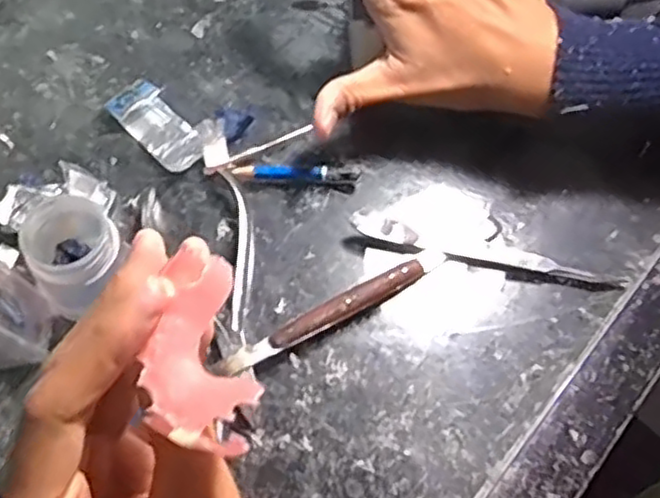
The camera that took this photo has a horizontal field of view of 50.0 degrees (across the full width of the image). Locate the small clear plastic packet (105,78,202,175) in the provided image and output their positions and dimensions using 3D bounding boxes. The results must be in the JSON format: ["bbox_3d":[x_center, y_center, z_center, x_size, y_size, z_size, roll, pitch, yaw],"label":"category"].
[{"bbox_3d":[-0.090,-0.065,0.377,0.056,0.013,0.027,42,69,16],"label":"small clear plastic packet"}]

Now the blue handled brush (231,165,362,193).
[{"bbox_3d":[-0.017,-0.039,0.370,0.064,0.009,0.011,7,64,0],"label":"blue handled brush"}]

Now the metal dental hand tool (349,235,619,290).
[{"bbox_3d":[0.077,0.006,0.353,0.140,0.008,0.009,10,64,2],"label":"metal dental hand tool"}]

